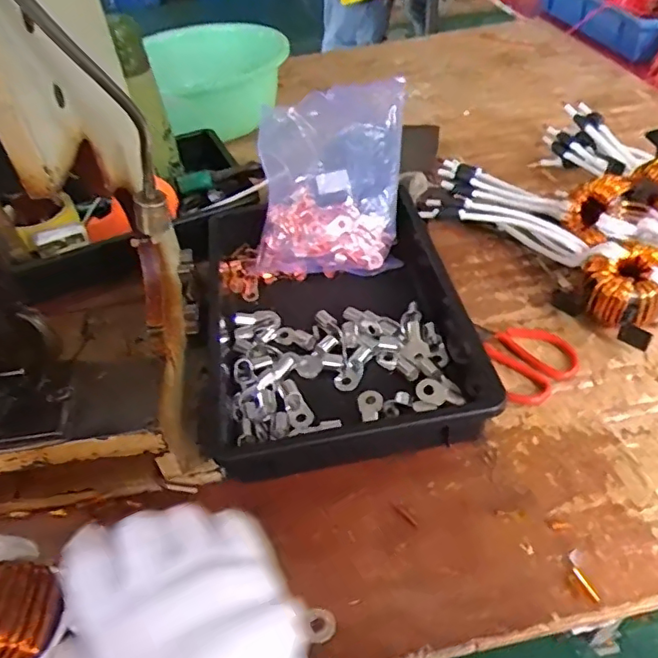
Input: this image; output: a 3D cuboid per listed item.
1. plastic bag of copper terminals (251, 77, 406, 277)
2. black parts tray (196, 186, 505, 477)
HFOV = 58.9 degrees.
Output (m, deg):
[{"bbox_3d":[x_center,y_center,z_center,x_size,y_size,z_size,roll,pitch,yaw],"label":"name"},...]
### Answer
[{"bbox_3d":[-0.001,-0.173,0.696,0.179,0.065,0.213,-3,89,6],"label":"plastic bag of copper terminals"},{"bbox_3d":[0.002,-0.019,0.608,0.274,0.061,0.359,-10,43,-4],"label":"black parts tray"}]

